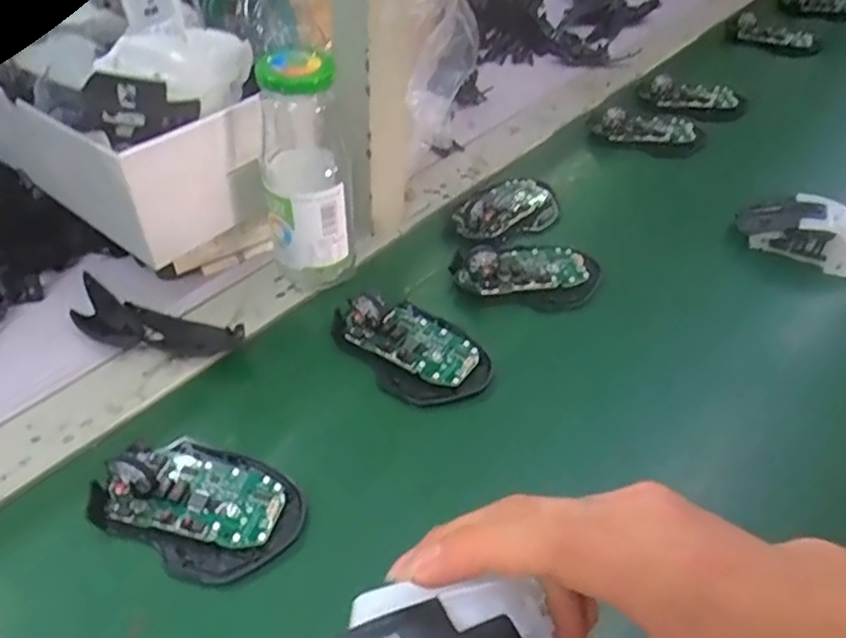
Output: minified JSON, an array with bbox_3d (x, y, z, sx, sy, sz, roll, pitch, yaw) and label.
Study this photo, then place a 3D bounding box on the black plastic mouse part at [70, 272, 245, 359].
[{"bbox_3d":[-0.193,0.002,0.474,0.146,0.018,0.051,17,46,14],"label":"black plastic mouse part"}]

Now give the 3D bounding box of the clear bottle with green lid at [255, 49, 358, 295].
[{"bbox_3d":[-0.082,-0.102,0.478,0.057,0.167,0.065,-4,45,-6],"label":"clear bottle with green lid"}]

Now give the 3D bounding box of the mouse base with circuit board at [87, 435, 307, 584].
[{"bbox_3d":[-0.123,0.097,0.374,0.106,0.029,0.074,23,48,19],"label":"mouse base with circuit board"}]

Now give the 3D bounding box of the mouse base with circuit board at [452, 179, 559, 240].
[{"bbox_3d":[0.072,-0.103,0.585,0.101,0.025,0.066,-18,48,-20],"label":"mouse base with circuit board"}]

